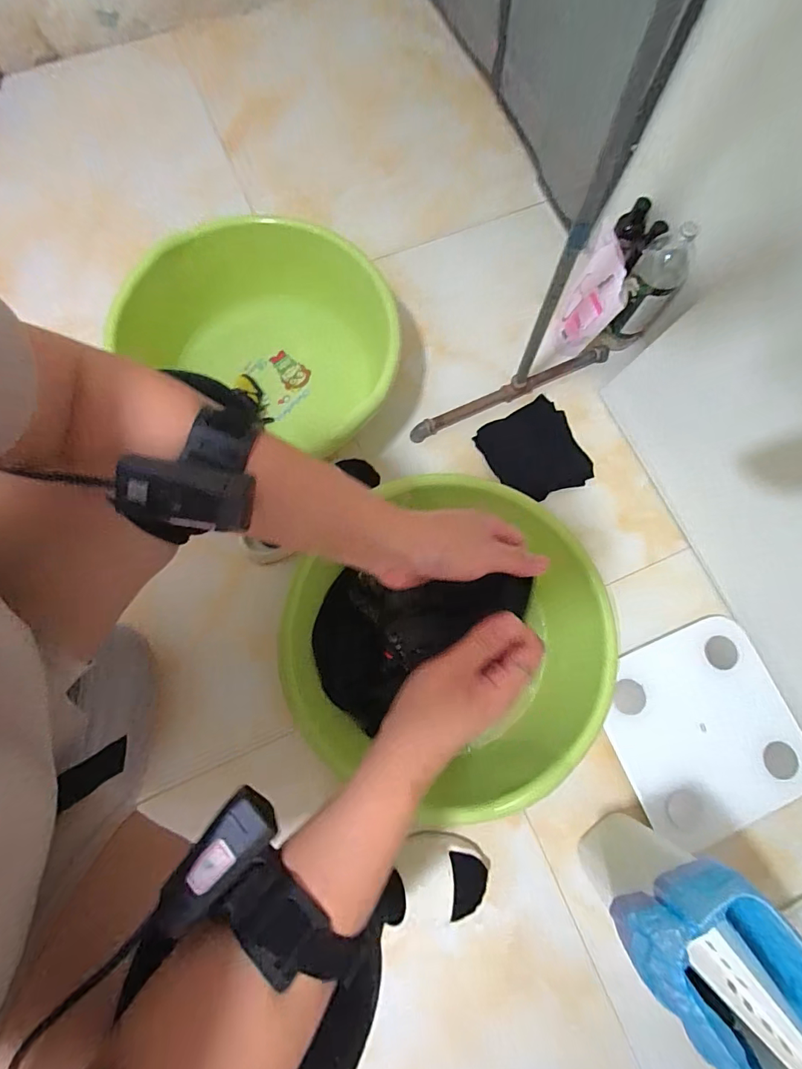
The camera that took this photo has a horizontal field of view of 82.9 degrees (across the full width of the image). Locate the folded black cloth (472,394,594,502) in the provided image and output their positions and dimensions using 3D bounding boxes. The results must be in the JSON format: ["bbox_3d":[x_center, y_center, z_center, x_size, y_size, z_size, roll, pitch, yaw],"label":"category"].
[{"bbox_3d":[0.245,-0.152,0.829,0.169,0.041,0.175,-25,79,-7],"label":"folded black cloth"}]

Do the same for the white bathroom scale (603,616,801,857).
[{"bbox_3d":[0.487,0.314,0.733,0.293,0.024,0.287,-21,78,-7],"label":"white bathroom scale"}]

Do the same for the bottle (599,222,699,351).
[{"bbox_3d":[0.439,-0.430,0.820,0.092,0.232,0.093,17,77,2],"label":"bottle"}]

